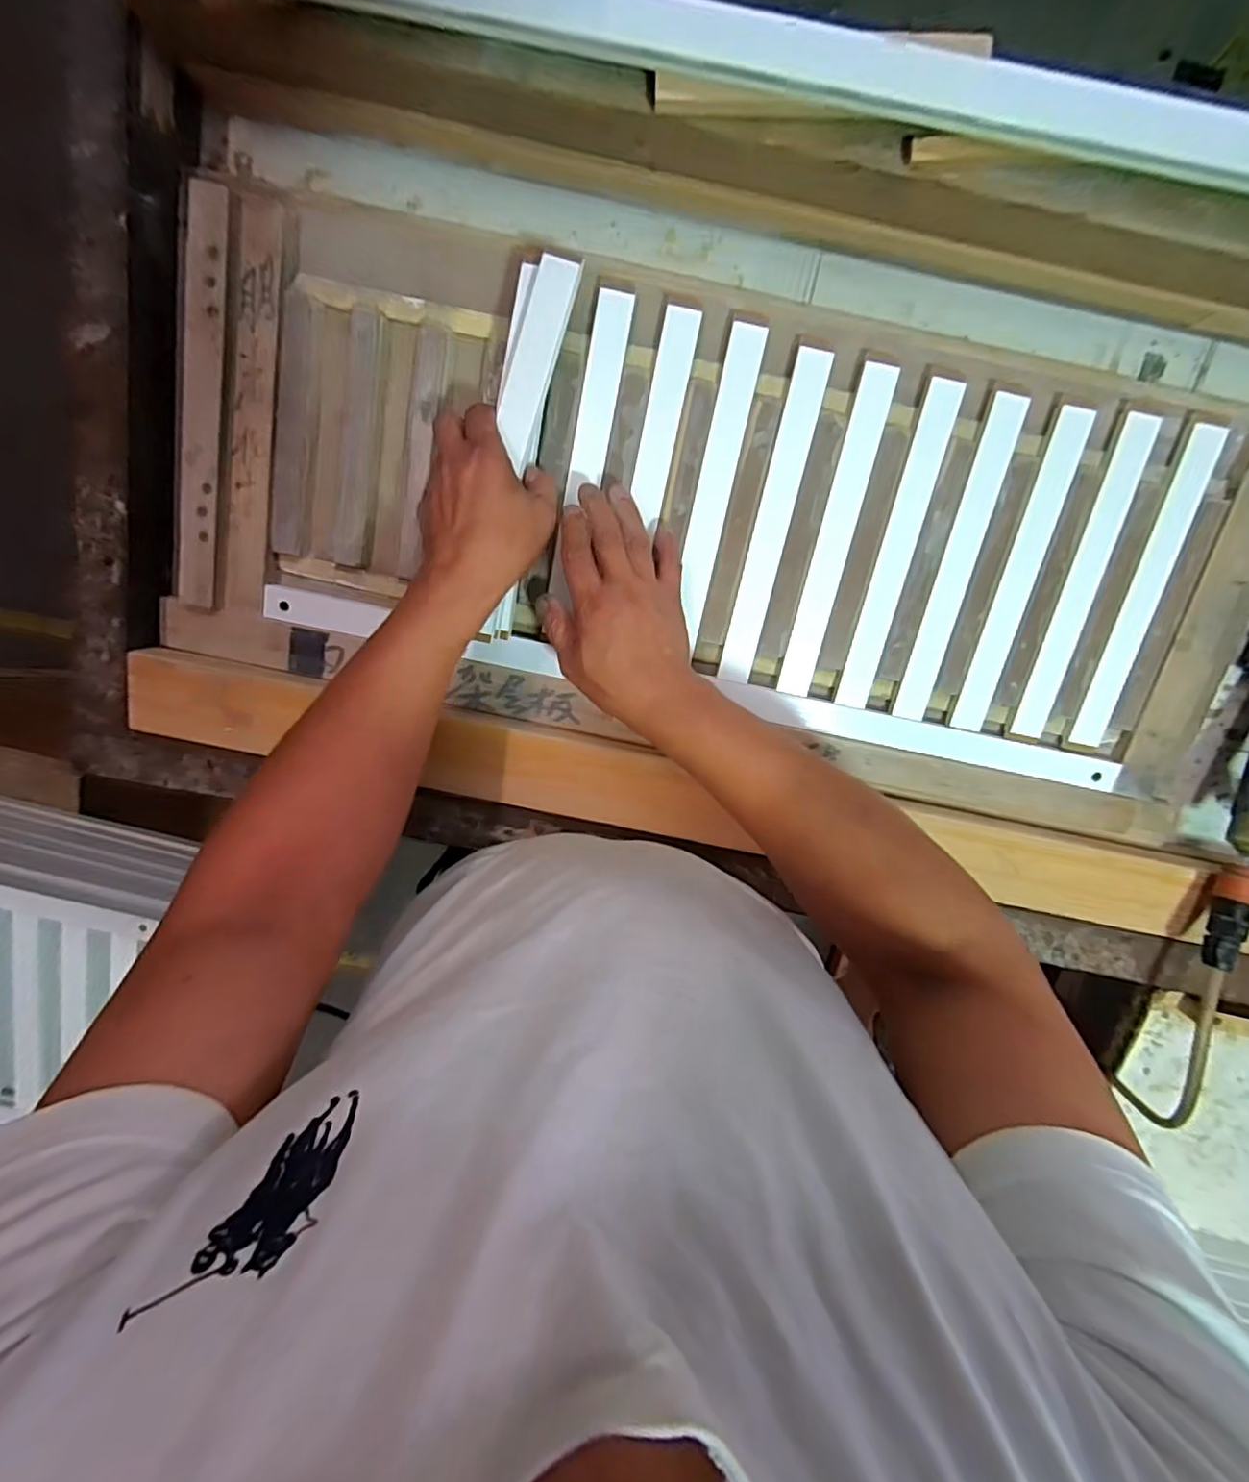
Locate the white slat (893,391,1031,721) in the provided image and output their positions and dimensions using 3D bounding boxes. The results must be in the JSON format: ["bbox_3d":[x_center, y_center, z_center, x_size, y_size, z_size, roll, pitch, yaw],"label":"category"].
[{"bbox_3d":[0.244,-0.126,0.449,0.025,0.004,0.227,11,105,-1],"label":"white slat"}]

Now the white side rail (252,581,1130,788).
[{"bbox_3d":[0.058,-0.038,0.471,0.663,0.015,0.025,12,104,-1],"label":"white side rail"}]

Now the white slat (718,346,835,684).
[{"bbox_3d":[0.109,-0.156,0.441,0.026,0.015,0.228,11,97,-3],"label":"white slat"}]

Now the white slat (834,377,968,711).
[{"bbox_3d":[0.200,-0.136,0.449,0.027,0.004,0.229,12,105,2],"label":"white slat"}]

